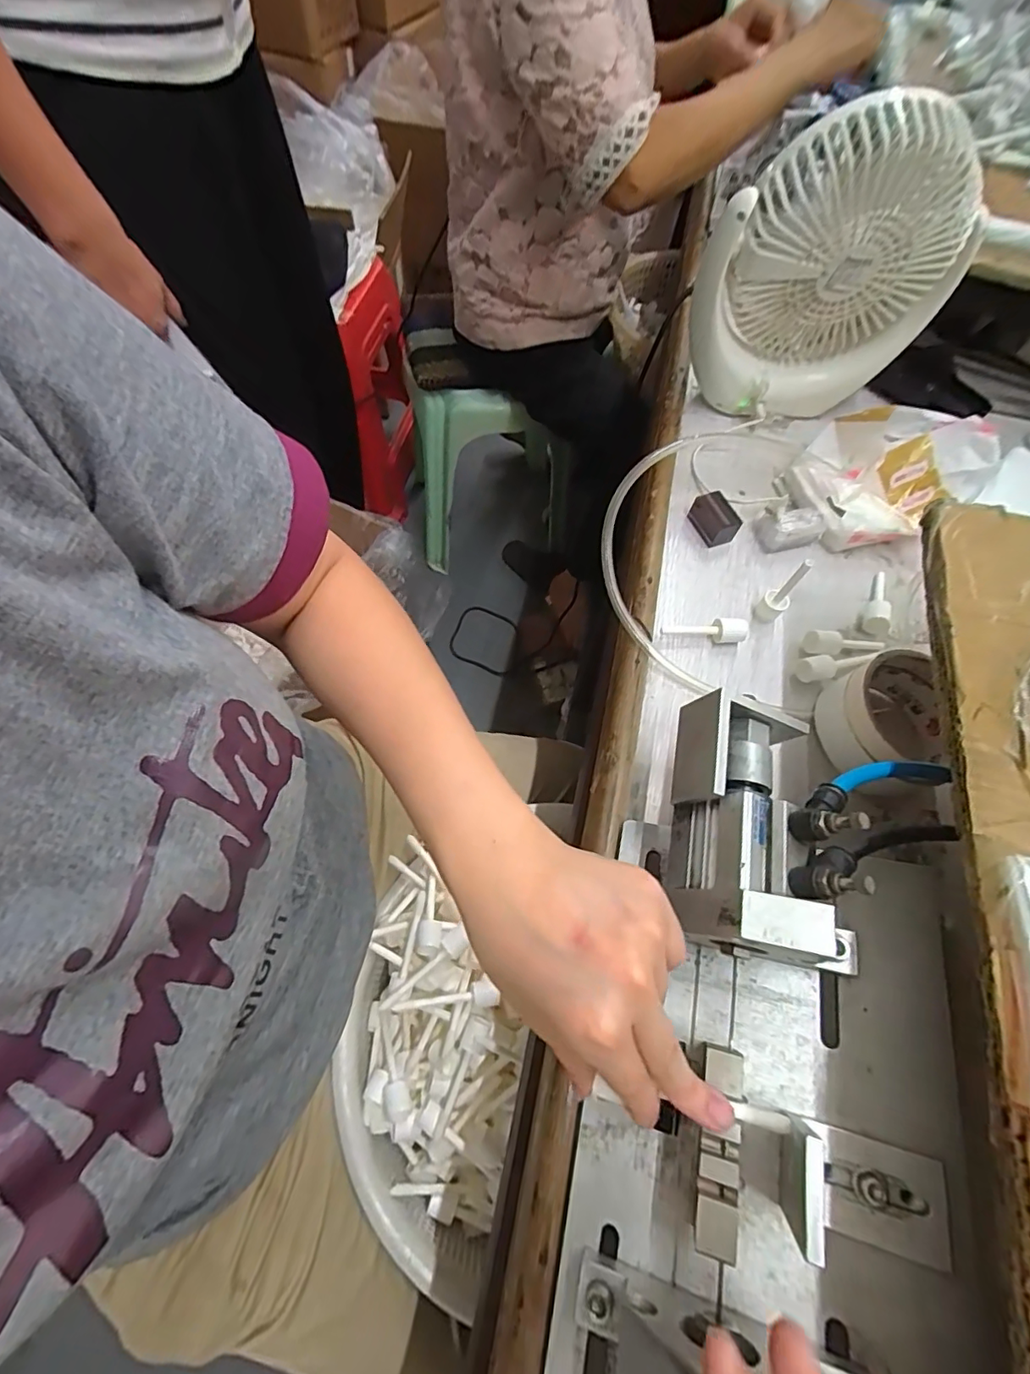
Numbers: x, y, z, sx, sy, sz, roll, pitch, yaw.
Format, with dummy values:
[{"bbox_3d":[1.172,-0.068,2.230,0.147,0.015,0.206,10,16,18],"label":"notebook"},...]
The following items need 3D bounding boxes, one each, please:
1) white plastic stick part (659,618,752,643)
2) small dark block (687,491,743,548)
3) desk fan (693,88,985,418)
[{"bbox_3d":[0.144,-0.043,0.412,0.064,0.017,0.015,7,63,1],"label":"white plastic stick part"},{"bbox_3d":[0.167,-0.142,0.456,0.024,0.024,0.043,-20,66,-12],"label":"small dark block"},{"bbox_3d":[0.255,-0.347,0.453,0.197,0.199,0.102,8,63,1],"label":"desk fan"}]

